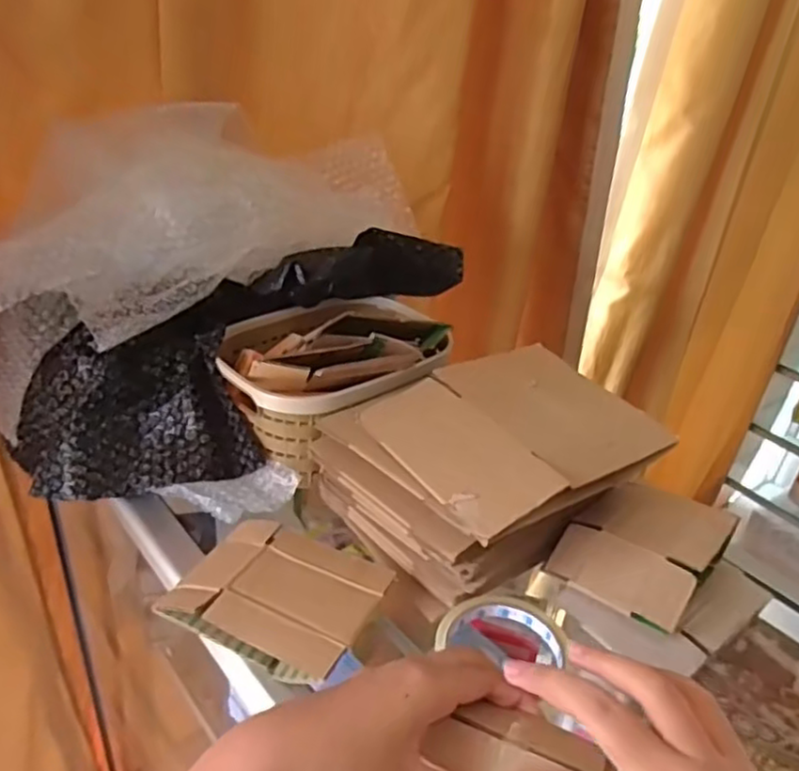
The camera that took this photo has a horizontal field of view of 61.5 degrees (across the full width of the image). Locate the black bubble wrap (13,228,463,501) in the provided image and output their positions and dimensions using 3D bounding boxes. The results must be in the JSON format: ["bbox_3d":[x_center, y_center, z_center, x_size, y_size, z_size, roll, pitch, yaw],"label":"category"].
[{"bbox_3d":[-0.142,-0.054,0.639,0.442,0.116,0.190,-36,47,-23],"label":"black bubble wrap"}]

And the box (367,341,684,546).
[{"bbox_3d":[0.088,0.030,0.524,0.186,0.029,0.159,-14,36,-31],"label":"box"}]

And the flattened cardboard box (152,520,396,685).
[{"bbox_3d":[-0.085,0.144,0.473,0.134,0.023,0.101,18,43,18],"label":"flattened cardboard box"}]

